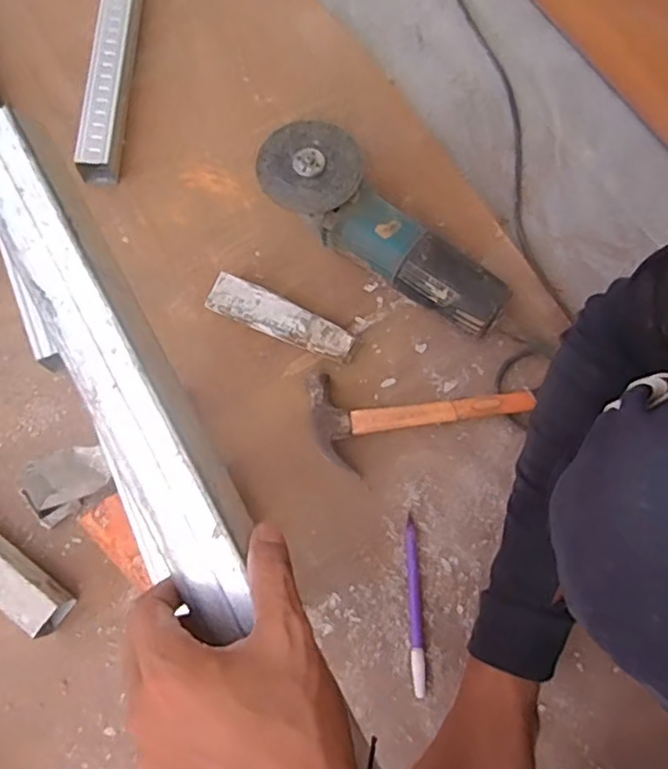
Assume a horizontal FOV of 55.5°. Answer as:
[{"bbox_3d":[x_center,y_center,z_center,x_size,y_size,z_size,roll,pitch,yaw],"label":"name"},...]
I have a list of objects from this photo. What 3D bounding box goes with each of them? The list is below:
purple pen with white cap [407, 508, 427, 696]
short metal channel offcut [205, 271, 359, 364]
[{"bbox_3d":[0.070,0.190,0.552,0.012,0.007,0.146,-2,72,1],"label":"purple pen with white cap"},{"bbox_3d":[-0.051,-0.061,0.616,0.146,0.032,0.039,24,75,9],"label":"short metal channel offcut"}]

